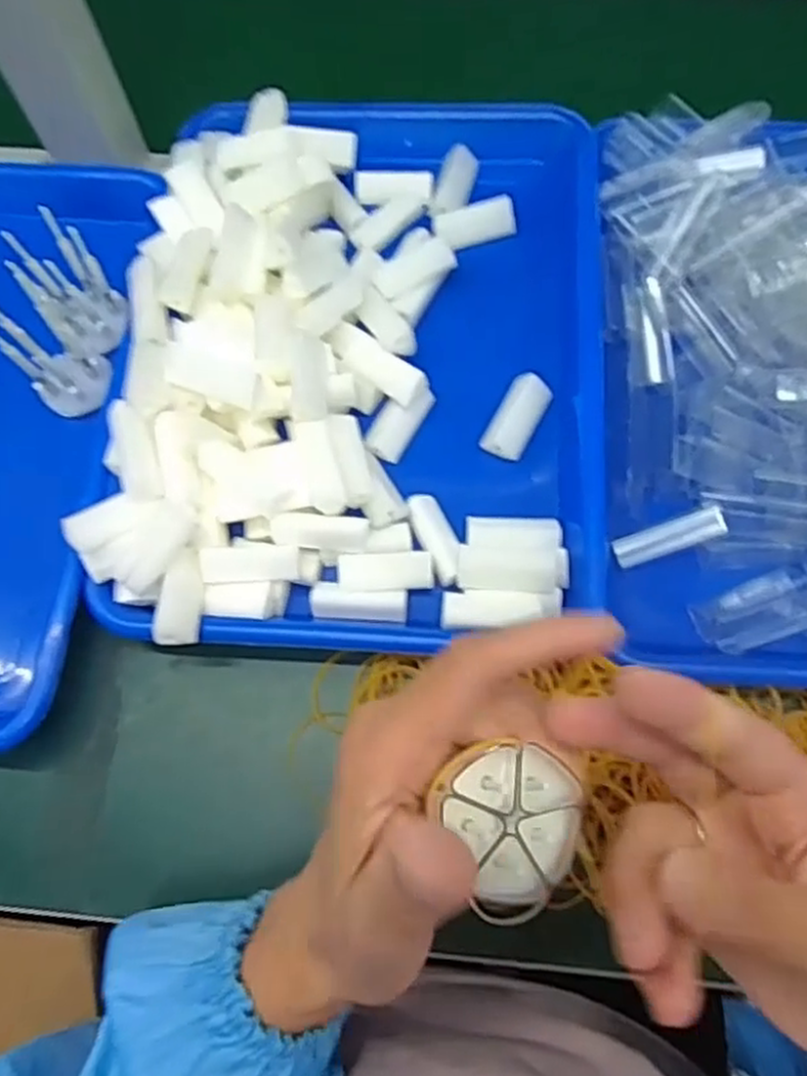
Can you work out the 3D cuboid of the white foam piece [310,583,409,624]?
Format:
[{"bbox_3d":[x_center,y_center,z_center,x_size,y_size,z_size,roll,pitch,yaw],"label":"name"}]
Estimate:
[{"bbox_3d":[-0.021,0.032,0.367,0.046,0.013,0.015,3,71,3],"label":"white foam piece"}]

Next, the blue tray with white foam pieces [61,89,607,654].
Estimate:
[{"bbox_3d":[-0.021,-0.101,0.405,0.246,0.062,0.325,3,71,3],"label":"blue tray with white foam pieces"}]

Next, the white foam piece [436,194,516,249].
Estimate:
[{"bbox_3d":[0.043,-0.185,0.440,0.047,0.012,0.022,-15,71,-4],"label":"white foam piece"}]

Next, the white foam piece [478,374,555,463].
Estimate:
[{"bbox_3d":[0.061,-0.064,0.401,0.023,0.014,0.046,27,73,11],"label":"white foam piece"}]

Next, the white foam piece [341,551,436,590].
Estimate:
[{"bbox_3d":[-0.008,0.016,0.365,0.045,0.012,0.017,-3,70,1],"label":"white foam piece"}]

